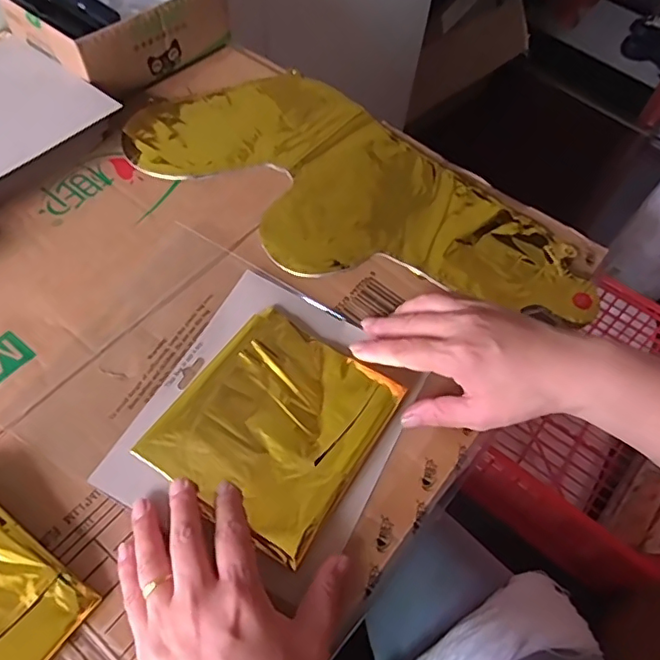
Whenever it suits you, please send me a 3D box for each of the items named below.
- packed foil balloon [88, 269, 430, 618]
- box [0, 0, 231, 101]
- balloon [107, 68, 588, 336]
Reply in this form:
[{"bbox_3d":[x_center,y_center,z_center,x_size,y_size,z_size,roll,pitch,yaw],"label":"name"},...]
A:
[{"bbox_3d":[-0.037,0.059,0.394,0.161,0.021,0.191,25,59,12],"label":"packed foil balloon"},{"bbox_3d":[-0.212,-0.317,0.573,0.134,0.074,0.179,37,62,18],"label":"box"},{"bbox_3d":[0.022,-0.121,0.506,0.423,0.015,0.196,37,62,17],"label":"balloon"}]

